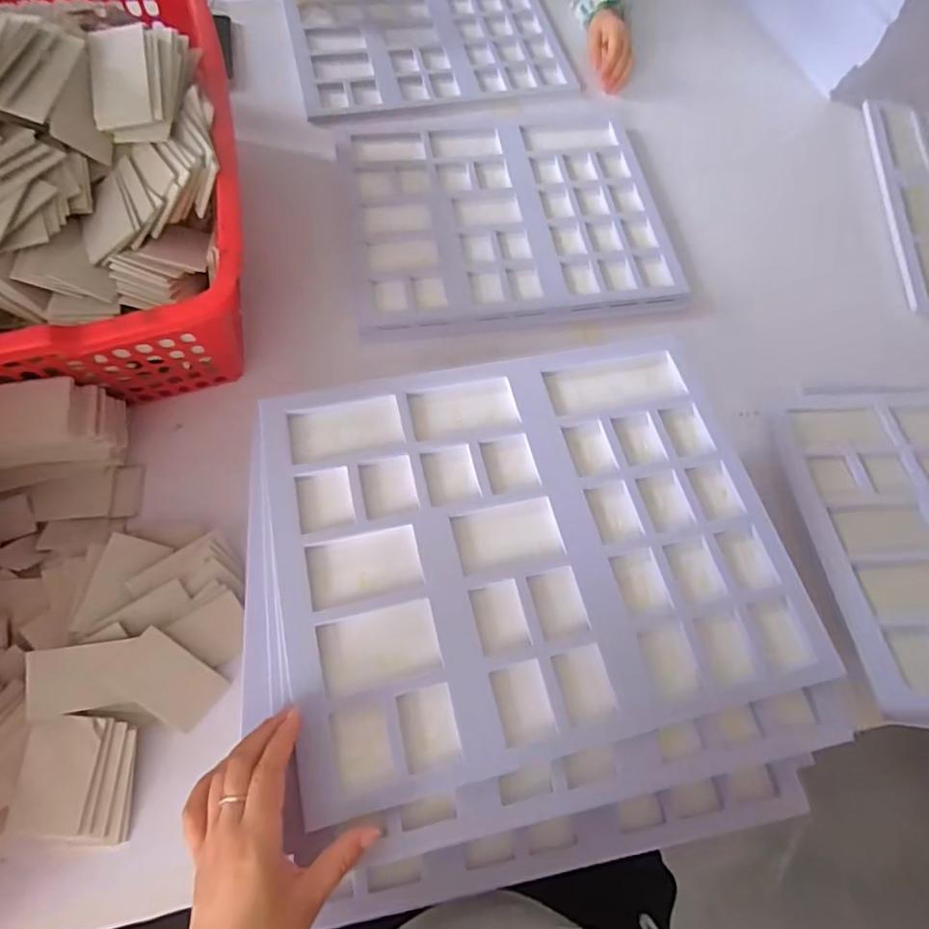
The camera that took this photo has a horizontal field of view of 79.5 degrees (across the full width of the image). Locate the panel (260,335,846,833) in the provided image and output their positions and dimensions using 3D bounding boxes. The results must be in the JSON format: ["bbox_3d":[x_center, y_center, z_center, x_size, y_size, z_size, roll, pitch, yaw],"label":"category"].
[{"bbox_3d":[0.058,0.058,0.488,0.421,0.021,0.351,-12,67,-9],"label":"panel"}]

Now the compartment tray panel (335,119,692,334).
[{"bbox_3d":[0.054,-0.339,0.761,0.417,0.023,0.343,-7,67,-6],"label":"compartment tray panel"}]

